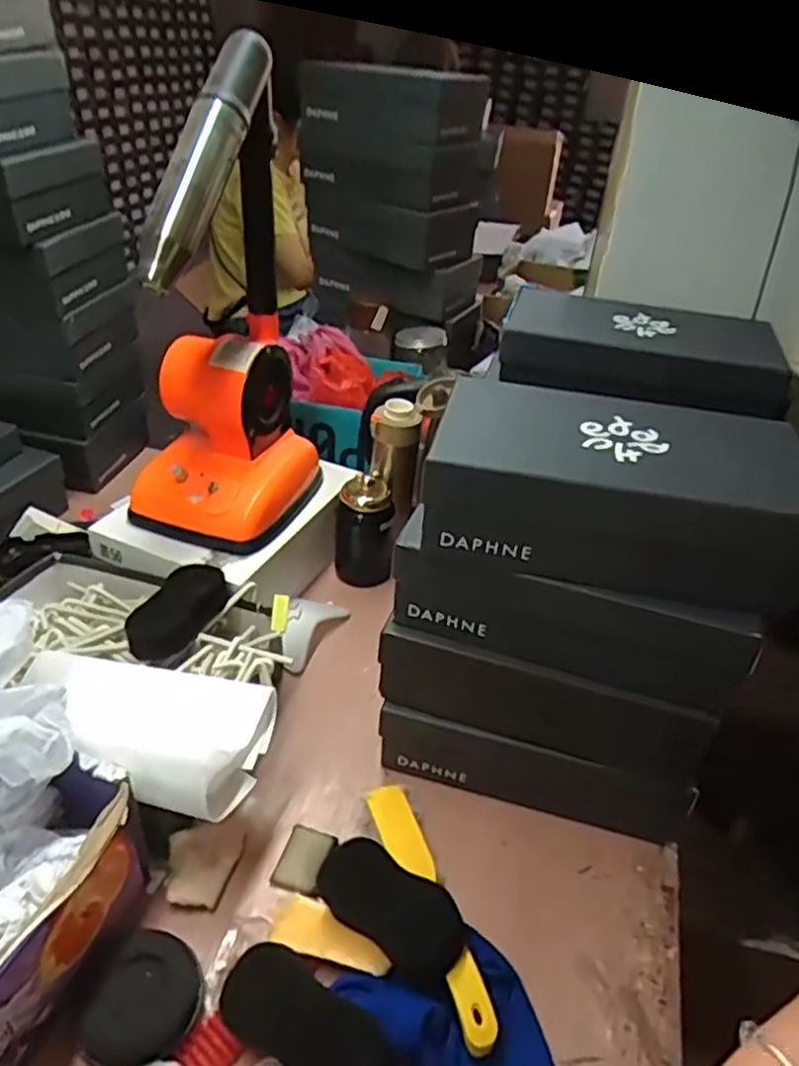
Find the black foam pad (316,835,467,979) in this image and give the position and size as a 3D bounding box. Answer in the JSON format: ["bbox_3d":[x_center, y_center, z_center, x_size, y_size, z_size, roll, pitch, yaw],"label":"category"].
[{"bbox_3d":[-0.006,0.309,0.597,0.127,0.022,0.068,25,79,27],"label":"black foam pad"}]

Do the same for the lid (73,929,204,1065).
[{"bbox_3d":[-0.198,0.355,0.547,0.088,0.015,0.088,10,48,-11],"label":"lid"}]

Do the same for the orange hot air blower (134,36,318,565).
[{"bbox_3d":[-0.203,-0.226,0.783,0.166,0.462,0.203,16,37,14],"label":"orange hot air blower"}]

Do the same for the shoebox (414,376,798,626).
[{"bbox_3d":[0.183,-0.041,0.607,0.301,0.111,0.165,11,36,7],"label":"shoebox"}]

